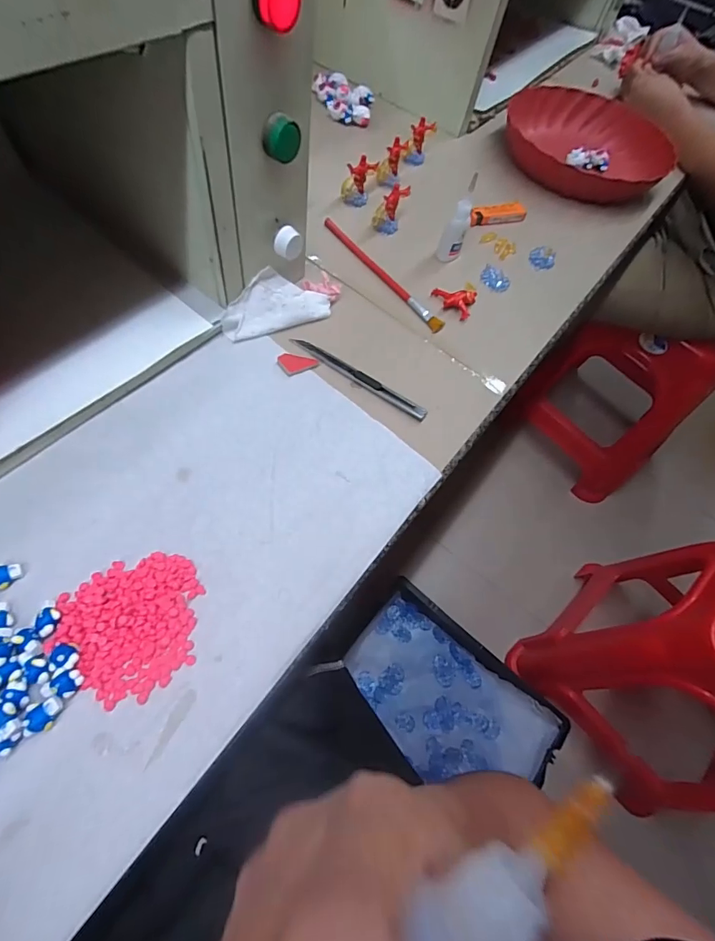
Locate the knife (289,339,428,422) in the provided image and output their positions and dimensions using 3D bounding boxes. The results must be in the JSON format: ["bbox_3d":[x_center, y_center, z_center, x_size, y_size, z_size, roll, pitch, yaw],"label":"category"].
[{"bbox_3d":[0.001,-0.087,0.416,0.144,0.009,0.014,34,62,11],"label":"knife"}]

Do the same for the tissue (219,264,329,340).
[{"bbox_3d":[-0.080,-0.162,0.423,0.106,0.038,0.041,-22,66,-19],"label":"tissue"}]

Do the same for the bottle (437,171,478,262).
[{"bbox_3d":[0.110,-0.274,0.486,0.026,0.079,0.026,13,60,0],"label":"bottle"}]

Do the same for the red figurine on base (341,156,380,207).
[{"bbox_3d":[0.002,-0.349,0.527,0.028,0.043,0.043,26,61,7],"label":"red figurine on base"}]

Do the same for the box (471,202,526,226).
[{"bbox_3d":[0.177,-0.326,0.562,0.077,0.015,0.020,-12,63,-14],"label":"box"}]

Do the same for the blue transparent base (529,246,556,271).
[{"bbox_3d":[0.226,-0.260,0.540,0.028,0.011,0.029,-4,62,-10],"label":"blue transparent base"}]

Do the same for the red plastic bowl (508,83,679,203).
[{"bbox_3d":[0.330,-0.458,0.642,0.231,0.060,0.233,13,60,0],"label":"red plastic bowl"}]

